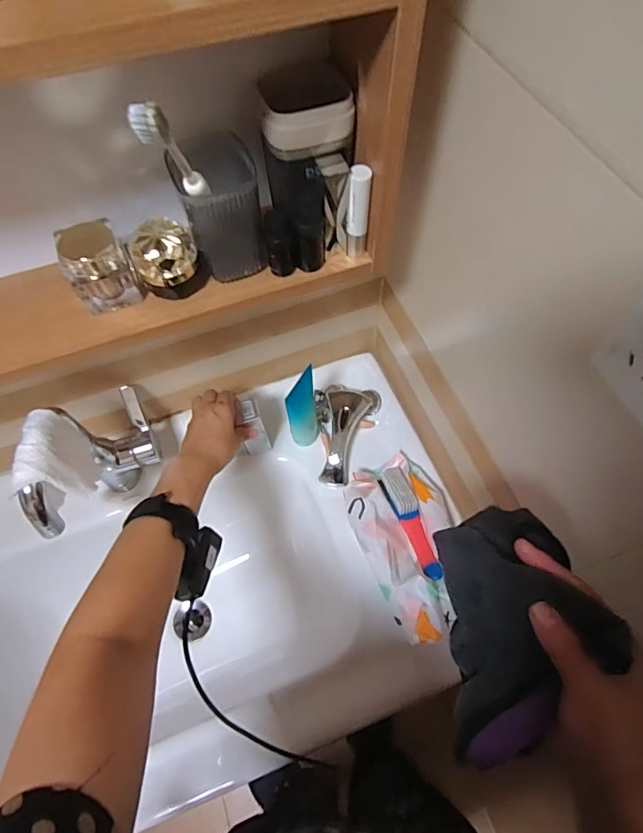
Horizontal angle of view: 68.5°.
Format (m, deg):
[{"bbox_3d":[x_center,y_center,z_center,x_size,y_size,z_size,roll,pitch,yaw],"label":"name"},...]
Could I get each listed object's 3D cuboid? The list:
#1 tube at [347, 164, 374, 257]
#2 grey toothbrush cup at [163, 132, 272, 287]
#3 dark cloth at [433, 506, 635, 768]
[{"bbox_3d":[0.030,-0.163,0.384,0.016,0.077,0.015,10,63,7],"label":"tube"},{"bbox_3d":[-0.079,-0.159,0.365,0.065,0.101,0.058,-16,63,-7],"label":"grey toothbrush cup"},{"bbox_3d":[0.133,0.144,0.316,0.086,0.092,0.147,-5,62,-1],"label":"dark cloth"}]

